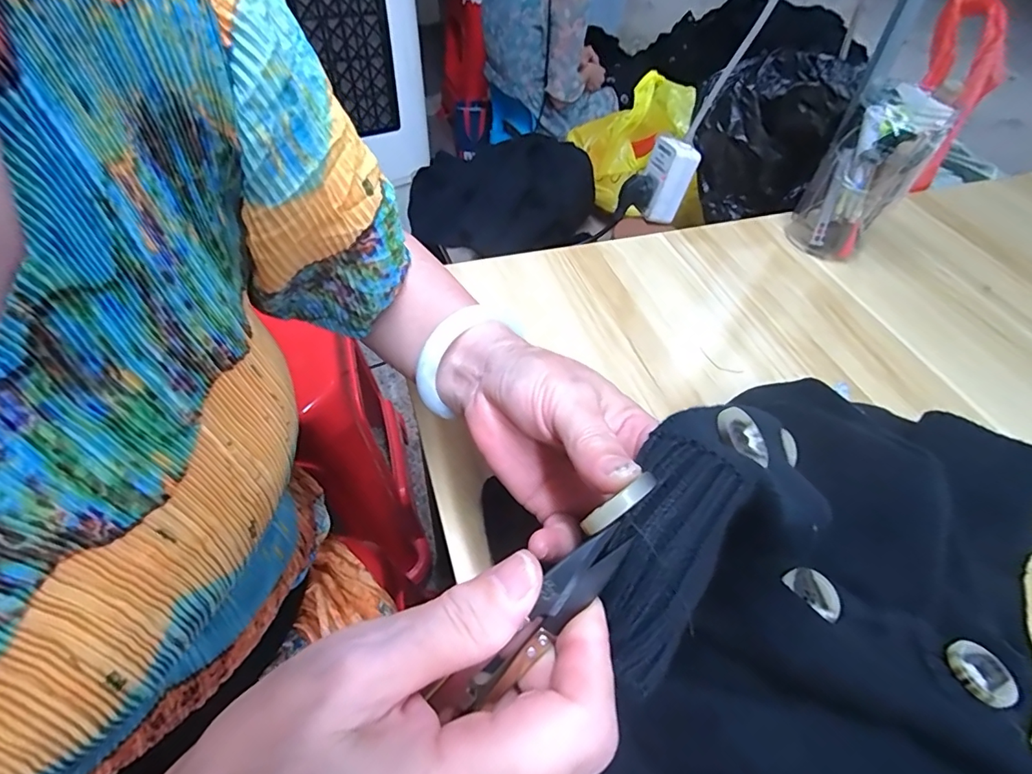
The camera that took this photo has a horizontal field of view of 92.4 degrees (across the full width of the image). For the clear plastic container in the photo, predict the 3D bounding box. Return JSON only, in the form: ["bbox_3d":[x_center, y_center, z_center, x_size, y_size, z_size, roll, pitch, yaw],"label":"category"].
[{"bbox_3d":[0.356,-0.215,0.509,0.081,0.149,0.083,30,57,17],"label":"clear plastic container"}]

